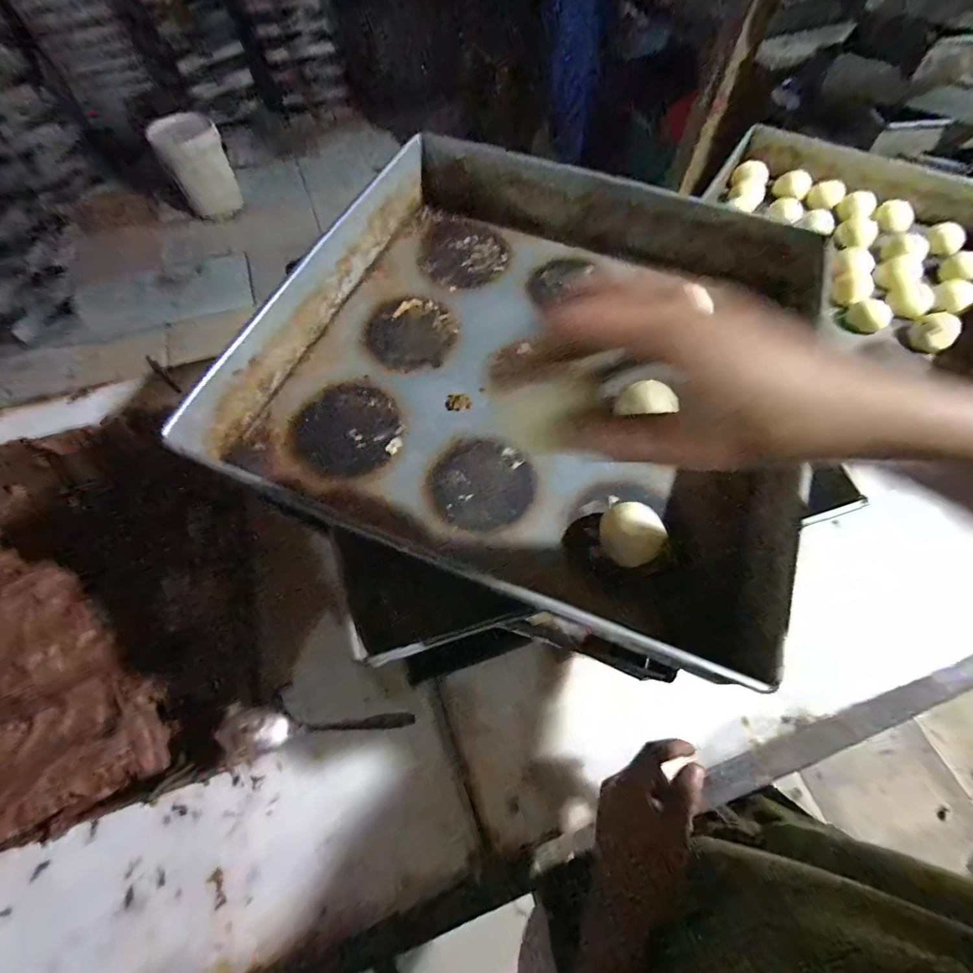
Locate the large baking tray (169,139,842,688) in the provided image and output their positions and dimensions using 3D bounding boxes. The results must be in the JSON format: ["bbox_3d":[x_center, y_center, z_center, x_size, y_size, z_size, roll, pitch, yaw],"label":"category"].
[{"bbox_3d":[0.044,-0.119,0.367,0.408,0.063,0.420,20,65,10],"label":"large baking tray"}]

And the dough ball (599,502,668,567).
[{"bbox_3d":[0.103,0.033,0.301,0.041,0.030,0.042,0,63,0],"label":"dough ball"}]

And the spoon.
[{"bbox_3d":[-0.155,0.228,0.406,0.170,0.017,0.038,11,59,-28],"label":"spoon"}]

